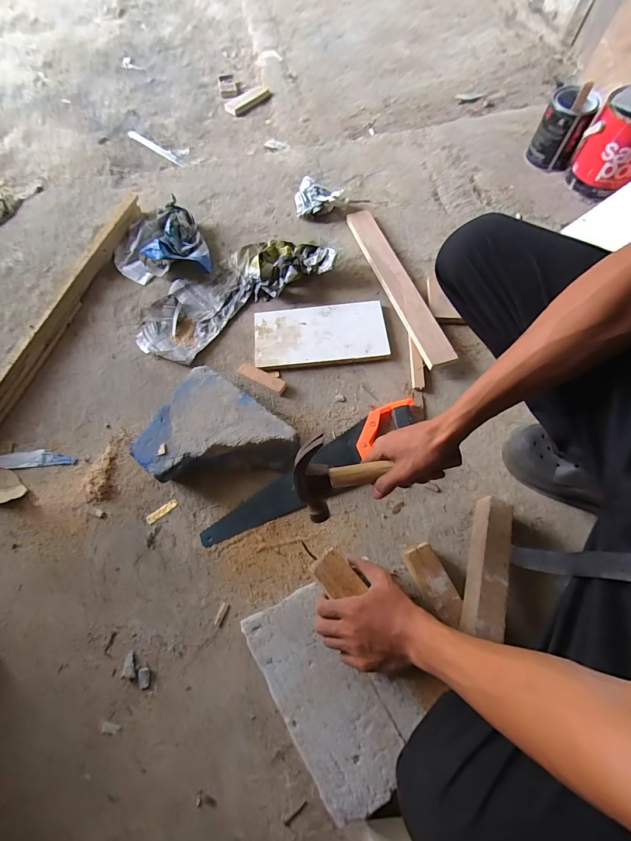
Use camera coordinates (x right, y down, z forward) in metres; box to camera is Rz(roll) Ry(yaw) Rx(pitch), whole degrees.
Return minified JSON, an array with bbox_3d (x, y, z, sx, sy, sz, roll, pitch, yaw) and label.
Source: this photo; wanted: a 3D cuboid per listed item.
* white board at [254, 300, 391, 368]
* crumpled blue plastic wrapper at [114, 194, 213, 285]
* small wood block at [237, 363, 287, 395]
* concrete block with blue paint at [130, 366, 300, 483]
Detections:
[{"bbox_3d":[0.010,-0.181,0.719,0.268,0.020,0.142,-5,68,0],"label":"white board"},{"bbox_3d":[-0.365,-0.433,0.809,0.230,0.075,0.209,-5,68,0],"label":"crumpled blue plastic wrapper"},{"bbox_3d":[-0.105,-0.086,0.682,0.101,0.016,0.030,28,72,12],"label":"small wood block"},{"bbox_3d":[-0.172,0.044,0.604,0.228,0.075,0.193,35,73,14],"label":"concrete block with blue paint"}]

